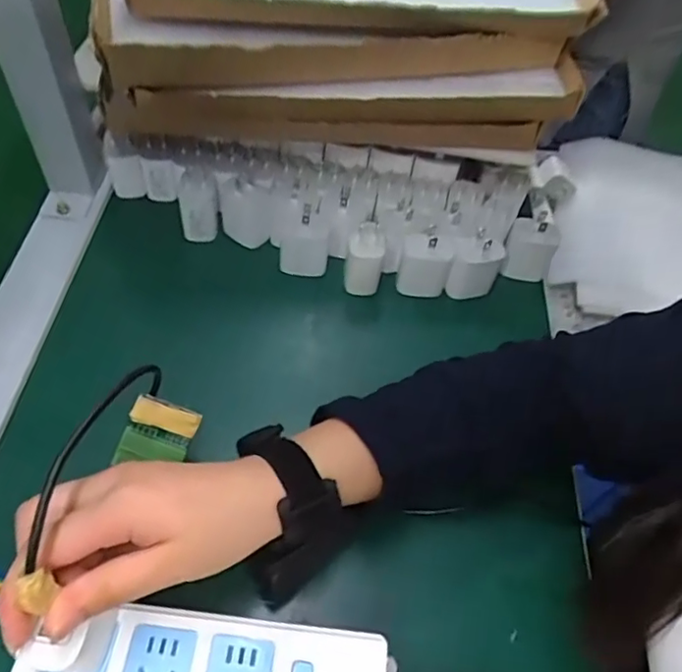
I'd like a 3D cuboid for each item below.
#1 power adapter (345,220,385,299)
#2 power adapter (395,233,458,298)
[{"bbox_3d":[0.020,-0.065,0.503,0.029,0.058,0.031,9,54,0],"label":"power adapter"},{"bbox_3d":[0.070,-0.059,0.498,0.041,0.057,0.032,15,54,5],"label":"power adapter"}]

